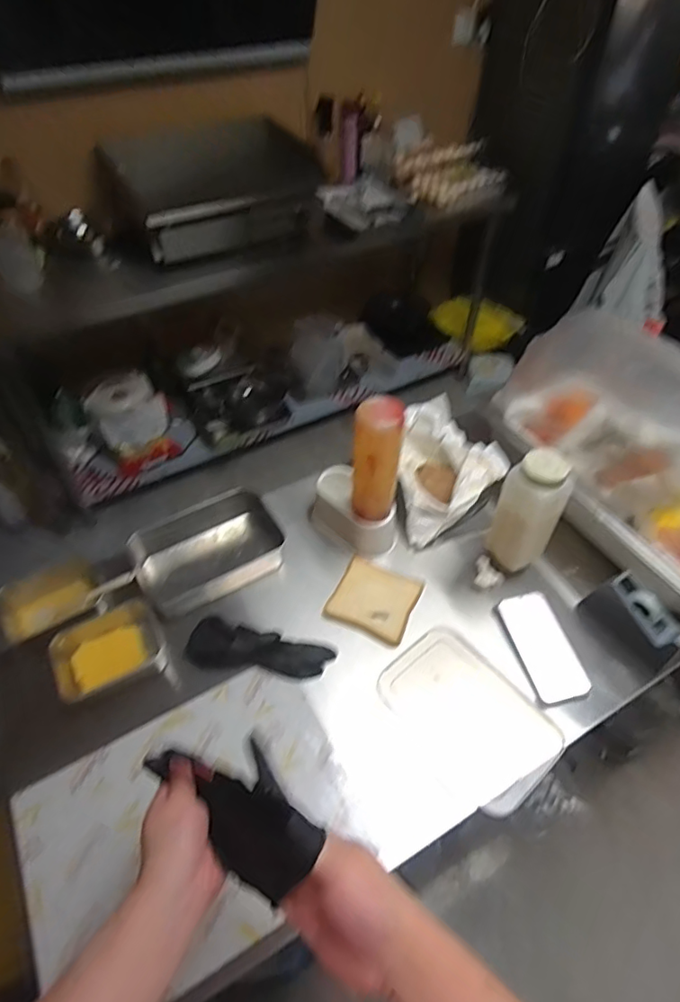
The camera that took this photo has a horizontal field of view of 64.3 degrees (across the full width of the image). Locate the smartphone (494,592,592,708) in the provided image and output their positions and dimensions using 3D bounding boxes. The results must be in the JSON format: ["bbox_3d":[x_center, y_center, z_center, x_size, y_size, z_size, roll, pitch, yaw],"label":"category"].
[{"bbox_3d":[0.303,0.217,0.812,0.085,0.007,0.169,-17,54,-2],"label":"smartphone"}]

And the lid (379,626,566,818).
[{"bbox_3d":[0.175,0.294,0.748,0.170,0.017,0.231,-33,56,-25],"label":"lid"}]

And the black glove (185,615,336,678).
[{"bbox_3d":[-0.116,0.216,0.778,0.200,0.050,0.058,8,49,7],"label":"black glove"}]

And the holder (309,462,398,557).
[{"bbox_3d":[0.020,0.014,0.915,0.083,0.095,0.156,-35,57,-26],"label":"holder"}]

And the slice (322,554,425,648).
[{"bbox_3d":[0.054,0.153,0.848,0.123,0.010,0.116,19,52,17],"label":"slice"}]

